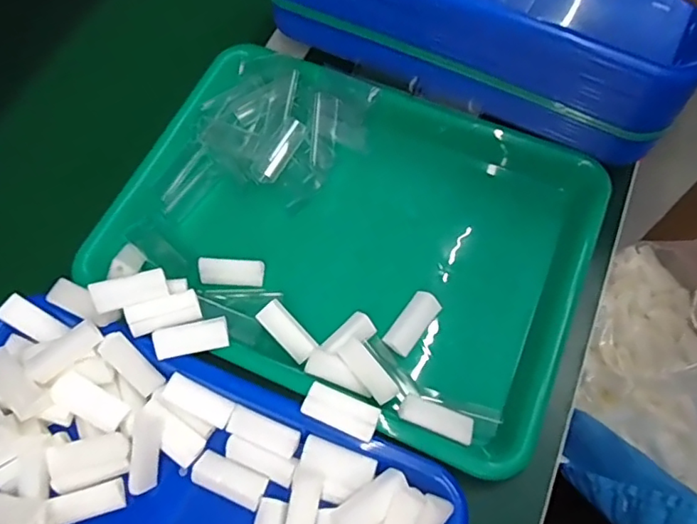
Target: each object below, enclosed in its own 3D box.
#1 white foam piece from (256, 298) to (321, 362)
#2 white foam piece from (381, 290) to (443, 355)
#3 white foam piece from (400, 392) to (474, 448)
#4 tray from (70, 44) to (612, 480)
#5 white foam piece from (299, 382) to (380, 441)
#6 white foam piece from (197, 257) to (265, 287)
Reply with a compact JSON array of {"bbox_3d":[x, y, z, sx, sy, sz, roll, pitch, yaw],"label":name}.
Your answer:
[{"bbox_3d":[-0.041,0.047,0.375,0.019,0.011,0.044,-42,88,-16],"label":"white foam piece"},{"bbox_3d":[0.045,0.043,0.387,0.020,0.013,0.045,35,71,16],"label":"white foam piece"},{"bbox_3d":[0.056,0.098,0.347,0.046,0.009,0.019,19,67,10],"label":"white foam piece"},{"bbox_3d":[-0.002,-0.021,0.414,0.334,0.049,0.243,21,67,11],"label":"tray"},{"bbox_3d":[-0.004,0.093,0.340,0.045,0.016,0.021,23,68,12],"label":"white foam piece"},{"bbox_3d":[-0.085,0.008,0.401,0.046,0.006,0.021,1,97,-2],"label":"white foam piece"}]

